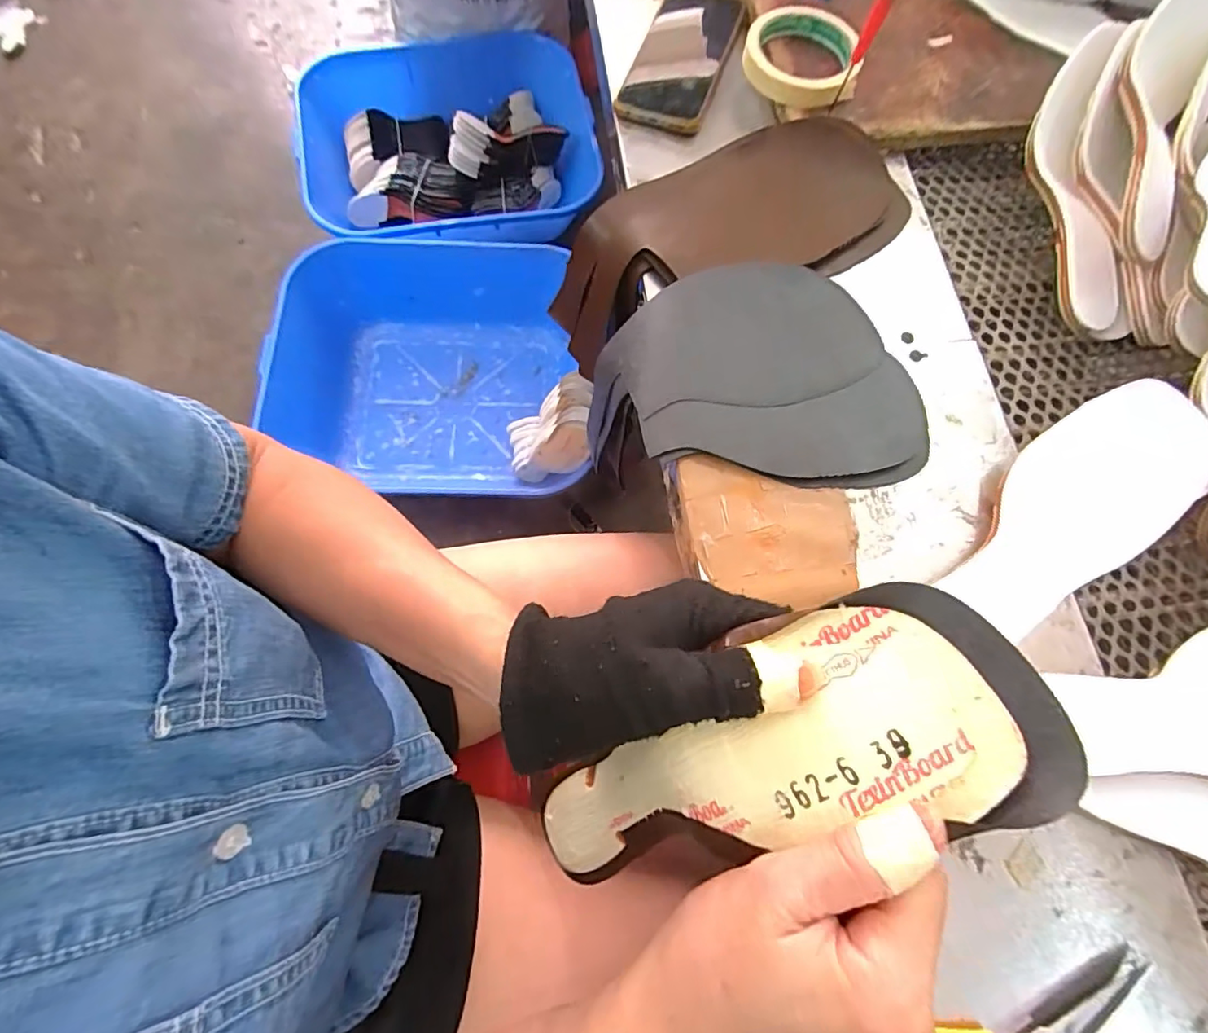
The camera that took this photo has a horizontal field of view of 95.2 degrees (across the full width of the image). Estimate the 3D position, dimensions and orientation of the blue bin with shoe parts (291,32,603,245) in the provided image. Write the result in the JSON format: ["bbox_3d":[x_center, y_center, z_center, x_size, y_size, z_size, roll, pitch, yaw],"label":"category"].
[{"bbox_3d":[-0.342,-0.802,1.239,0.644,0.177,0.531,-3,73,-3],"label":"blue bin with shoe parts"}]

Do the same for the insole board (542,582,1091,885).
[{"bbox_3d":[0.040,0.110,0.230,0.246,0.039,0.081,-37,74,33],"label":"insole board"}]

